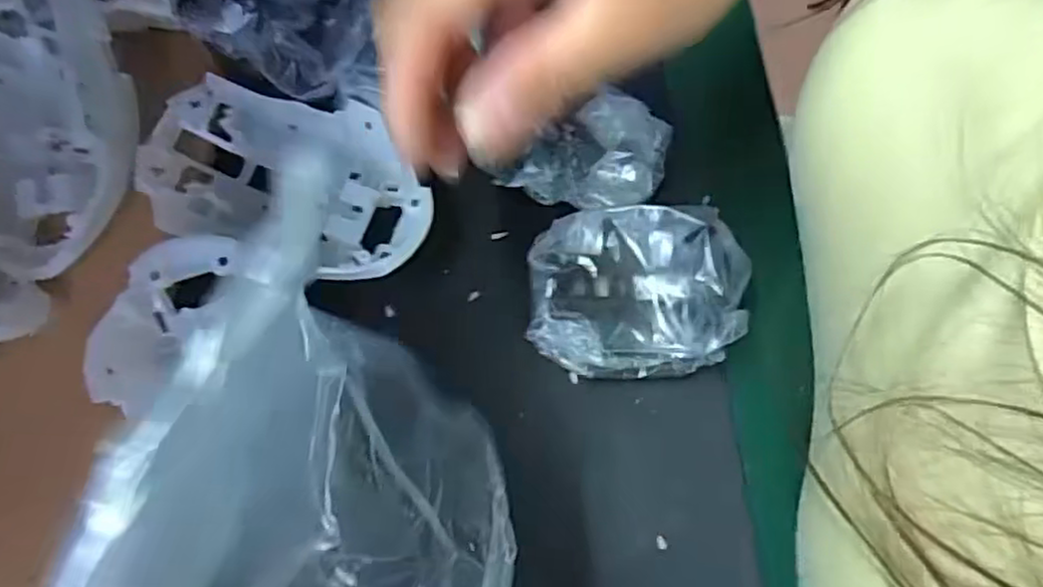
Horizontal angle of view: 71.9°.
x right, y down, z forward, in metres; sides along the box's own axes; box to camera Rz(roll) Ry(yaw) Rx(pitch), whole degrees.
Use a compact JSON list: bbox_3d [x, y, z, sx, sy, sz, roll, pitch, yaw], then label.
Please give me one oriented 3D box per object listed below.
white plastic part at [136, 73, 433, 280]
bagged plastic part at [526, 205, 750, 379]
[{"bbox_3d":[-0.089,-0.043,0.279,0.117,0.030,0.062,19,71,7],"label":"white plastic part"},{"bbox_3d":[0.043,0.000,0.270,0.077,0.040,0.057,0,70,0],"label":"bagged plastic part"}]

